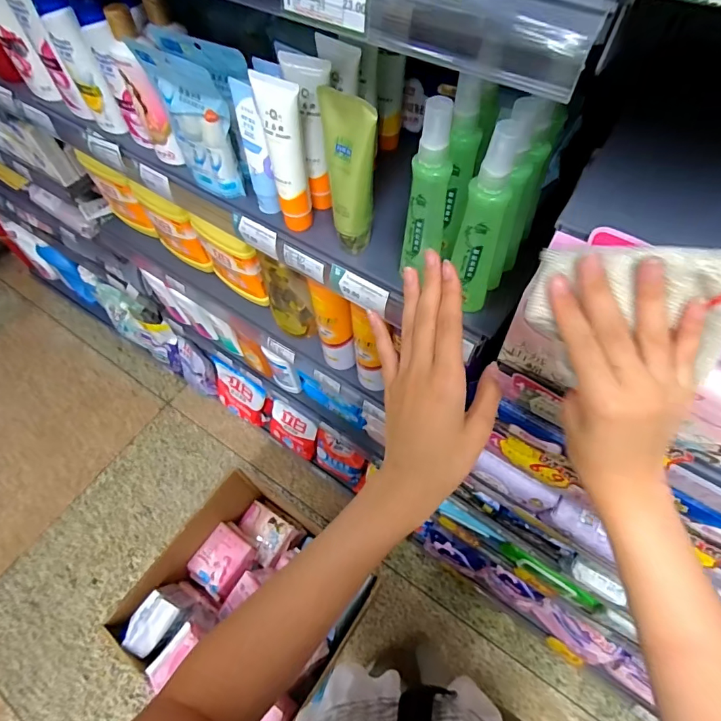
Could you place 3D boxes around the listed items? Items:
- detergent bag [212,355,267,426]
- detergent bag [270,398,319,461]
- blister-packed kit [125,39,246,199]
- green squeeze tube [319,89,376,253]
[{"bbox_3d":[-0.377,0.104,1.378,0.197,0.184,0.081,28,65,17],"label":"detergent bag"},{"bbox_3d":[-0.204,0.210,1.343,0.166,0.121,0.082,29,65,17],"label":"detergent bag"},{"bbox_3d":[-0.182,-0.258,0.492,0.107,0.148,0.028,35,67,20],"label":"blister-packed kit"},{"bbox_3d":[-0.008,-0.169,0.421,0.041,0.163,0.026,-5,60,-1],"label":"green squeeze tube"}]

